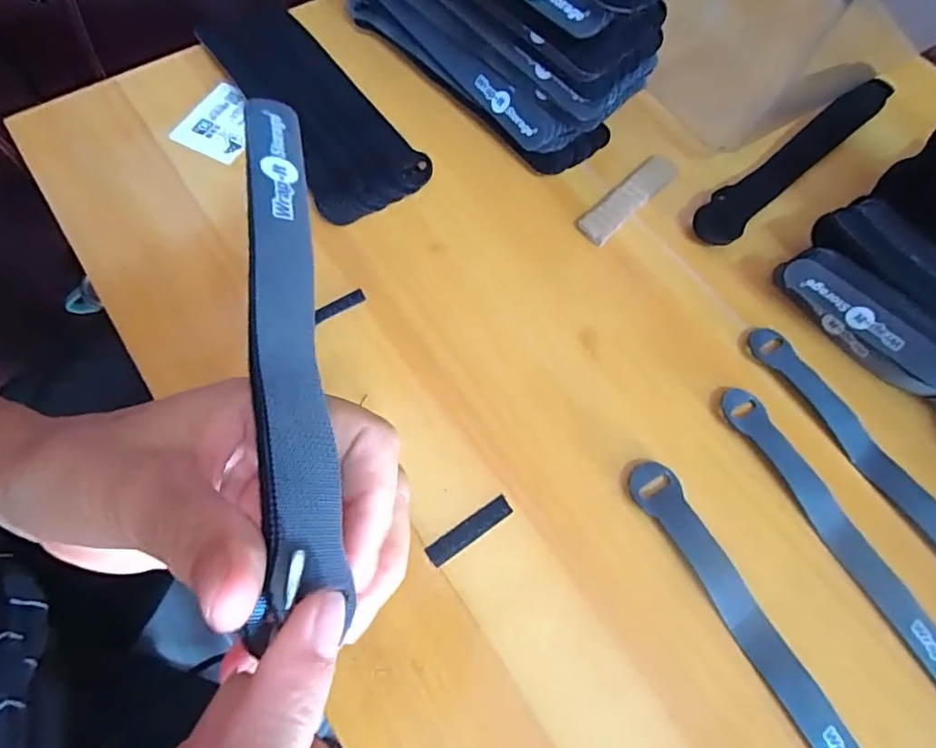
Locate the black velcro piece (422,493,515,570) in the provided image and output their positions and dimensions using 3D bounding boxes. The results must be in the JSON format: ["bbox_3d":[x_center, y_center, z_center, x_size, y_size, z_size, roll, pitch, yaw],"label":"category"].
[{"bbox_3d":[0.001,0.076,0.270,0.046,0.004,0.010,-33,72,-15],"label":"black velcro piece"}]

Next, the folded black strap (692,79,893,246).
[{"bbox_3d":[0.228,-0.151,0.375,0.212,0.017,0.026,-39,74,-17],"label":"folded black strap"}]

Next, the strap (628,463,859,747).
[{"bbox_3d":[0.138,0.129,0.253,0.023,0.005,0.195,-26,70,-13],"label":"strap"}]

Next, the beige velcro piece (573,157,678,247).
[{"bbox_3d":[0.105,-0.116,0.357,0.022,0.006,0.089,42,71,14],"label":"beige velcro piece"}]

